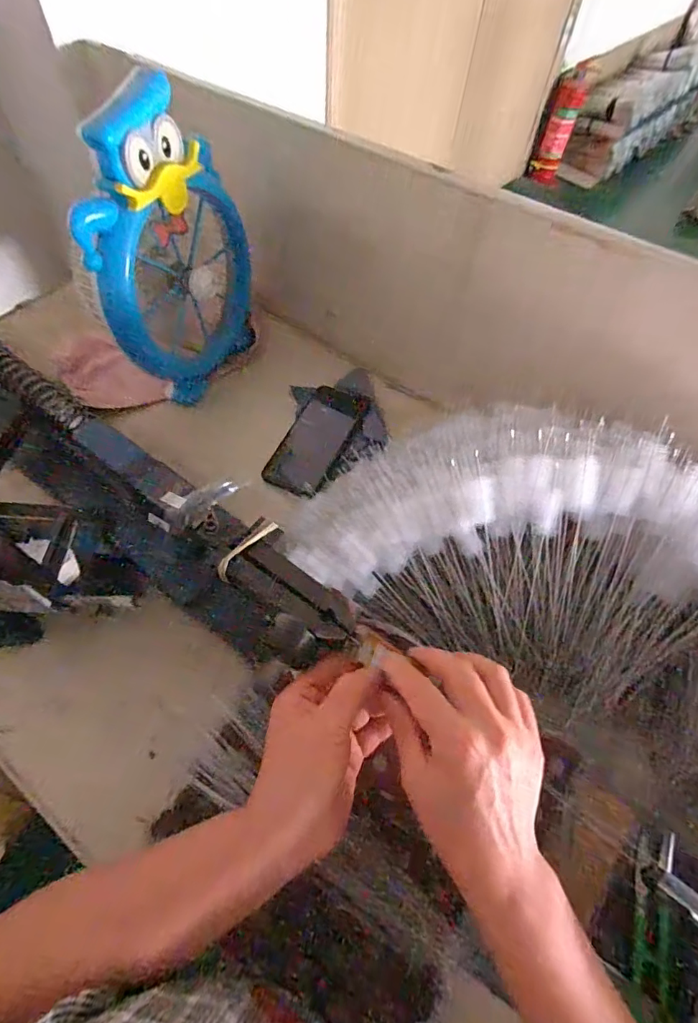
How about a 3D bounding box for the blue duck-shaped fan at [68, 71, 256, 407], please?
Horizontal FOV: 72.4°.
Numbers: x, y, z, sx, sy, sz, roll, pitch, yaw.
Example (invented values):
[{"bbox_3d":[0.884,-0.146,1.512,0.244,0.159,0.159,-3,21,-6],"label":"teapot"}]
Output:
[{"bbox_3d":[-0.199,-0.284,0.558,0.094,0.298,0.206,17,59,6],"label":"blue duck-shaped fan"}]

